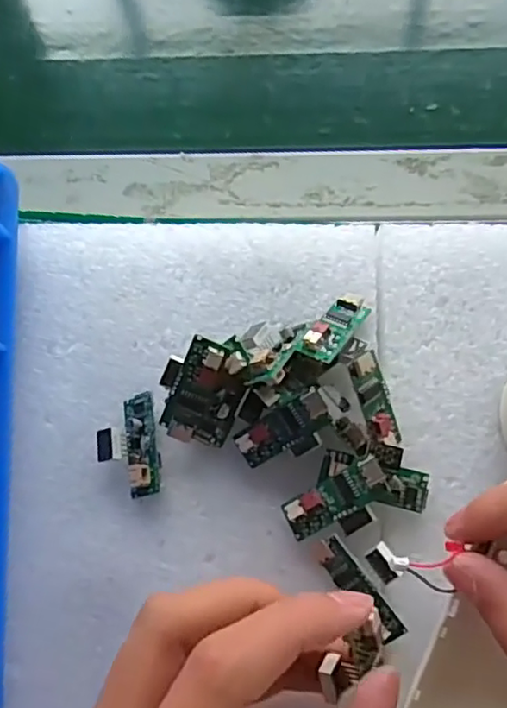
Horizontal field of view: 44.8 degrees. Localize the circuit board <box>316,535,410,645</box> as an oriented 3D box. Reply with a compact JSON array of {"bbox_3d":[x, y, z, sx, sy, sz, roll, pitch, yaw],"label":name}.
[{"bbox_3d":[0.036,0.079,0.207,0.011,0.004,0.038,-35,73,-9],"label":"circuit board"}]

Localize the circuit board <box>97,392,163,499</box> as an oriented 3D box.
[{"bbox_3d":[-0.047,0.035,0.234,0.022,0.009,0.038,-12,71,-1],"label":"circuit board"}]

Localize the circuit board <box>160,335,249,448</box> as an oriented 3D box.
[{"bbox_3d":[-0.018,0.013,0.229,0.030,0.012,0.038,18,109,-16],"label":"circuit board"}]

